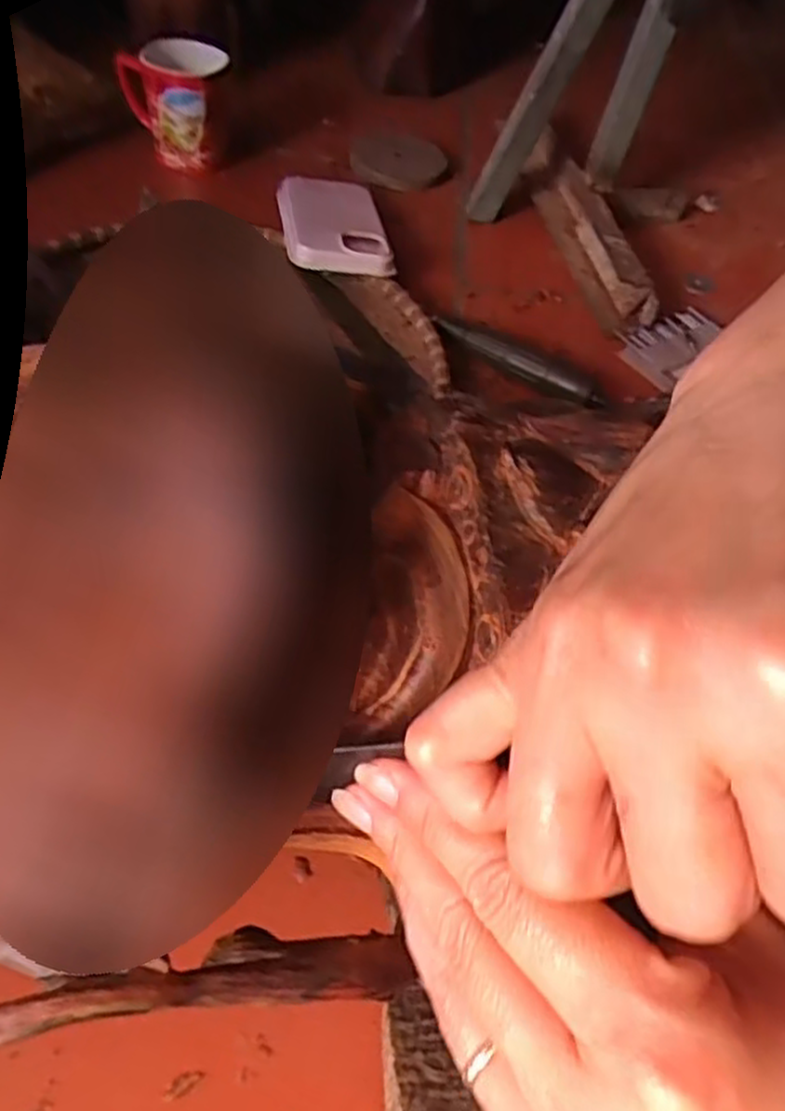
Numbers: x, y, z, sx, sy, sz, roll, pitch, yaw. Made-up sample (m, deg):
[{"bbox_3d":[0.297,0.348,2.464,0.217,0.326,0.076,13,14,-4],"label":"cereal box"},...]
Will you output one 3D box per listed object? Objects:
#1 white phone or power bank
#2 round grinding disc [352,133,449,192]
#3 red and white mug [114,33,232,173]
[{"bbox_3d":[-0.053,-0.301,0.667,0.088,0.017,0.173,-1,47,-14],"label":"white phone or power bank"},{"bbox_3d":[0.007,-0.411,0.769,0.096,0.015,0.115,6,53,-1],"label":"round grinding disc"},{"bbox_3d":[-0.205,-0.433,0.712,0.093,0.096,0.100,-13,55,-15],"label":"red and white mug"}]

